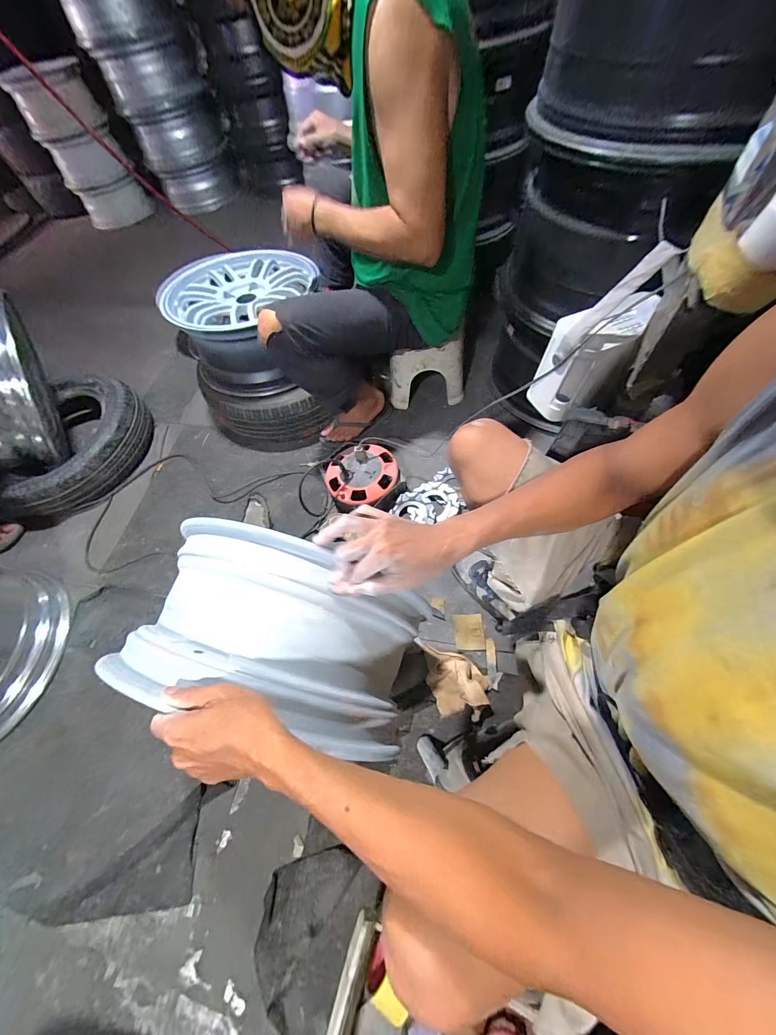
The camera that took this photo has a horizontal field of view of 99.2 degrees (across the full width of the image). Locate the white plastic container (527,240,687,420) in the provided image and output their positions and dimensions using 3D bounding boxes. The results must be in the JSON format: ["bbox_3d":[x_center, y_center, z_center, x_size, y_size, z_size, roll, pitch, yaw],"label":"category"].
[{"bbox_3d":[0.352,-0.302,0.582,0.147,0.243,0.107,-24,62,-7],"label":"white plastic container"}]

